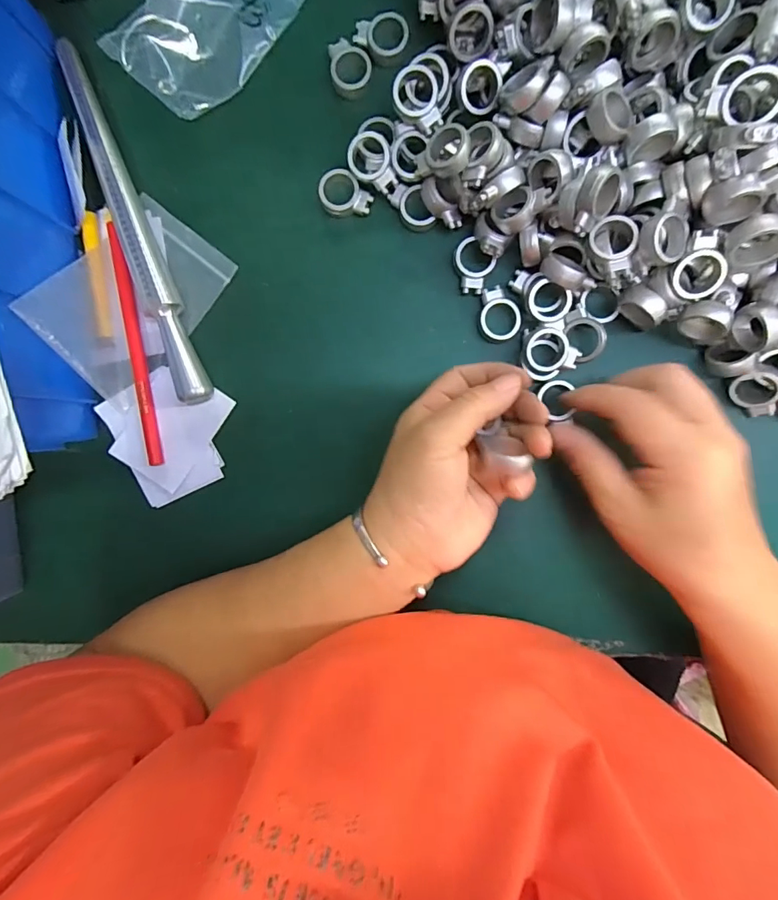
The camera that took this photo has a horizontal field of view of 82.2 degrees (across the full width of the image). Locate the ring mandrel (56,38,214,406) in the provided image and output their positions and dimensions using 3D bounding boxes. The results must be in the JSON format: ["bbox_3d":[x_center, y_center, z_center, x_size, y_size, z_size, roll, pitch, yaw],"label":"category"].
[{"bbox_3d":[-0.161,-0.140,0.276,0.017,0.017,0.232,-20,91,4],"label":"ring mandrel"}]

